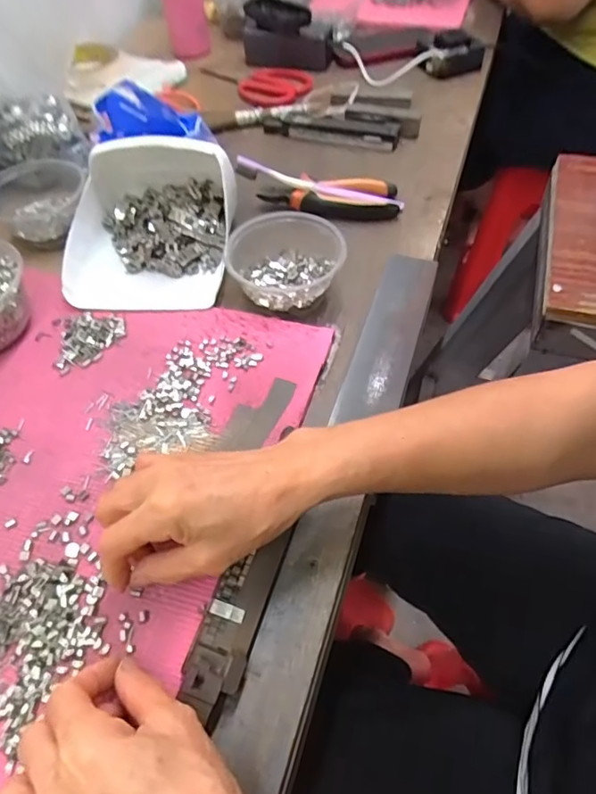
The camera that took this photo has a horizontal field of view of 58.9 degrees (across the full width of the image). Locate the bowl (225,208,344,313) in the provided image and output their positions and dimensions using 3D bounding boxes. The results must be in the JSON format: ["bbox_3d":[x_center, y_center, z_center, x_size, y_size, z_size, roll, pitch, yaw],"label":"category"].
[{"bbox_3d":[-0.011,-0.127,0.491,0.106,0.045,0.094,-4,55,-2],"label":"bowl"}]

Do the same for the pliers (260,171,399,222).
[{"bbox_3d":[0.035,-0.216,0.572,0.146,0.024,0.053,2,55,3],"label":"pliers"}]

